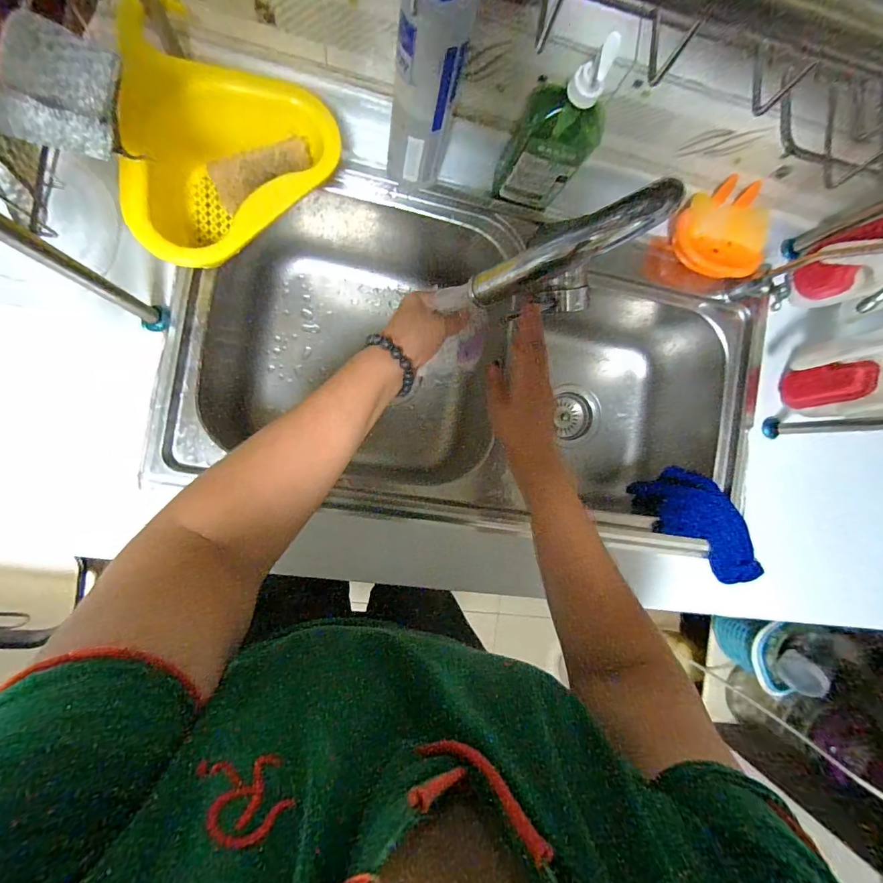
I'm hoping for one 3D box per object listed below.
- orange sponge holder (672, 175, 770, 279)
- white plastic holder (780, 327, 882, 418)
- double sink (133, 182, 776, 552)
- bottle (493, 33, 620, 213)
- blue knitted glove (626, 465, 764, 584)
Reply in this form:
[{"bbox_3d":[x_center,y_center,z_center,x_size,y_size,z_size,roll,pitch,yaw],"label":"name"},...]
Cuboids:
[{"bbox_3d":[0.372,-0.278,0.568,0.099,0.057,0.117,0,90,-10],"label":"orange sponge holder"},{"bbox_3d":[0.492,-0.079,0.512,0.036,0.175,0.099,-10,92,-9],"label":"white plastic holder"},{"bbox_3d":[0.055,-0.100,0.644,0.756,0.217,0.395,10,88,-9],"label":"double sink"},{"bbox_3d":[0.115,-0.317,0.450,0.083,0.183,0.050,27,86,-8],"label":"bottle"},{"bbox_3d":[0.379,0.124,0.641,0.082,0.125,0.157,-34,95,-8],"label":"blue knitted glove"}]

